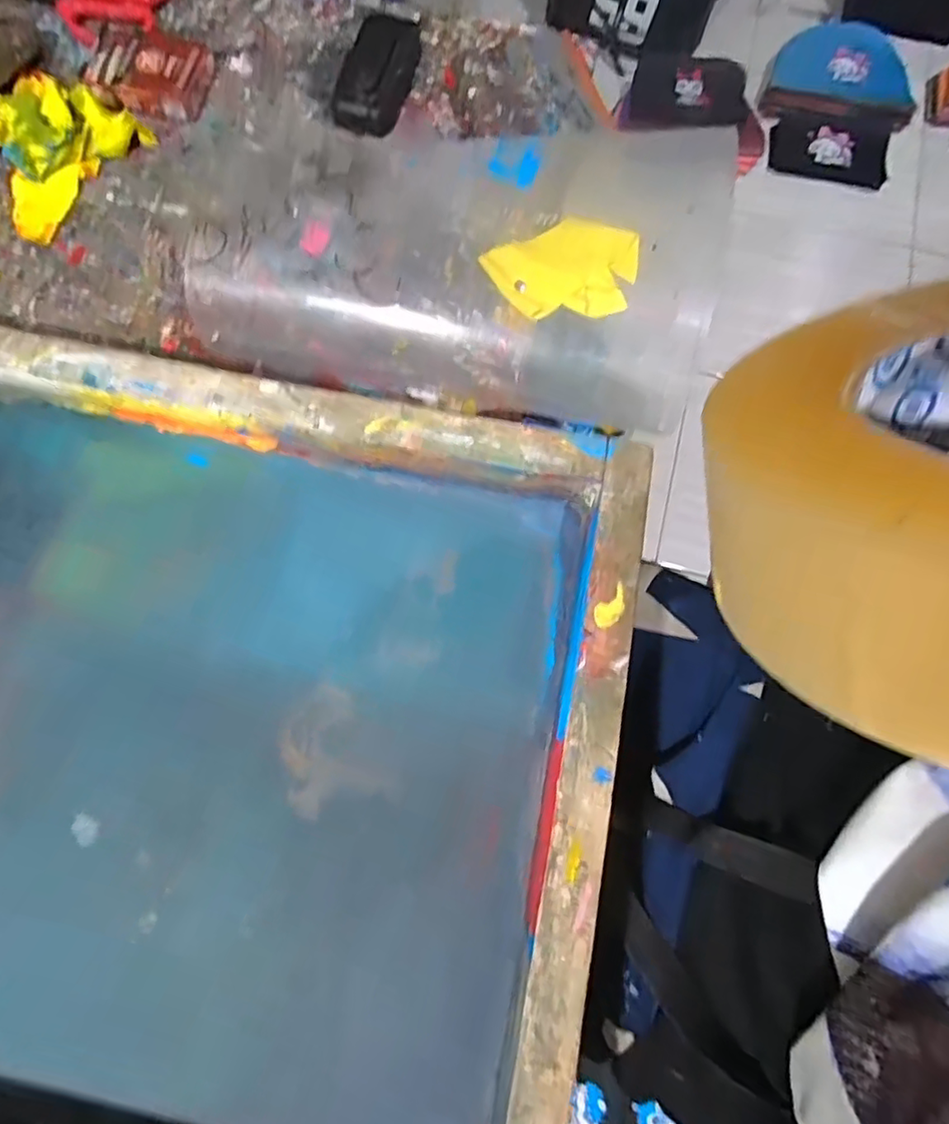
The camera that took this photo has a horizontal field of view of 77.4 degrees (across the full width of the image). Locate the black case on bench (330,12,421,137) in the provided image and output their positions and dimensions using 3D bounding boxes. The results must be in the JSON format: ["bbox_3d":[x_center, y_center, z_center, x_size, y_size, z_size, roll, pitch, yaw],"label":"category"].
[{"bbox_3d":[-0.079,-0.409,0.484,0.053,0.034,0.117,11,76,2],"label":"black case on bench"}]

